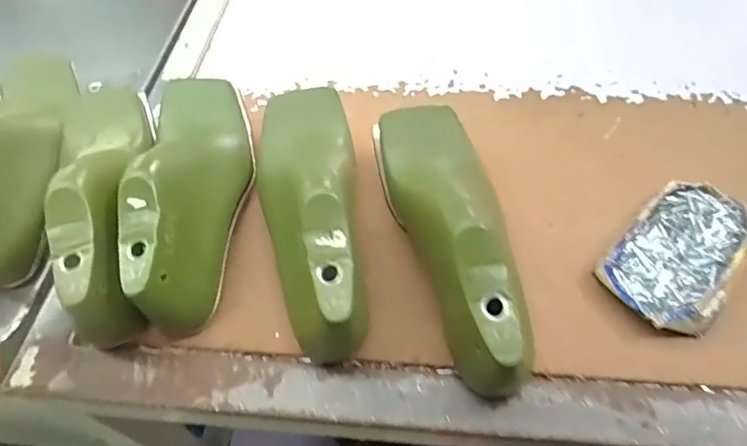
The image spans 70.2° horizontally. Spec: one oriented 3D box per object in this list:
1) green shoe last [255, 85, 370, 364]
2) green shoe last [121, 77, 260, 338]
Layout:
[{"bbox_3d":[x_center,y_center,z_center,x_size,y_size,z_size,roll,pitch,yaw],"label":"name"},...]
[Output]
[{"bbox_3d":[-0.049,-0.023,0.401,0.081,0.087,0.243,-8,54,-1],"label":"green shoe last"},{"bbox_3d":[-0.141,-0.032,0.421,0.077,0.092,0.240,-9,54,-2],"label":"green shoe last"}]

